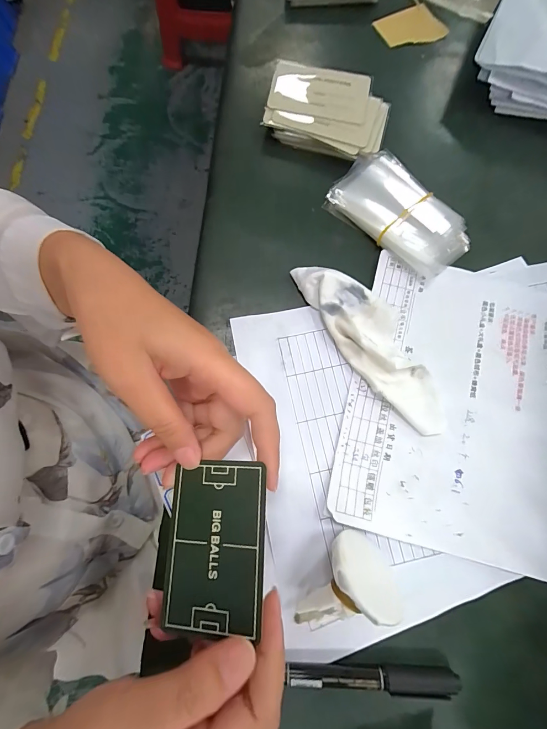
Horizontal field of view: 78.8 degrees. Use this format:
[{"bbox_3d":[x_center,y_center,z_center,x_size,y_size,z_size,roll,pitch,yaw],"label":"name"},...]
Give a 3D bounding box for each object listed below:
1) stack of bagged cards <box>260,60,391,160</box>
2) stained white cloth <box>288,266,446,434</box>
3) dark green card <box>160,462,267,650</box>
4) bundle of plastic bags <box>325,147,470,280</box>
[{"bbox_3d":[0.046,-0.226,0.297,0.109,0.018,0.080,18,77,3],"label":"stack of bagged cards"},{"bbox_3d":[0.075,-0.017,0.248,0.045,0.018,0.154,-30,79,-7],"label":"stained white cloth"},{"bbox_3d":[-0.031,0.095,0.178,0.053,0.005,0.082,-1,74,13],"label":"dark green card"},{"bbox_3d":[0.103,-0.123,0.273,0.114,0.017,0.062,42,80,8],"label":"bundle of plastic bags"}]

